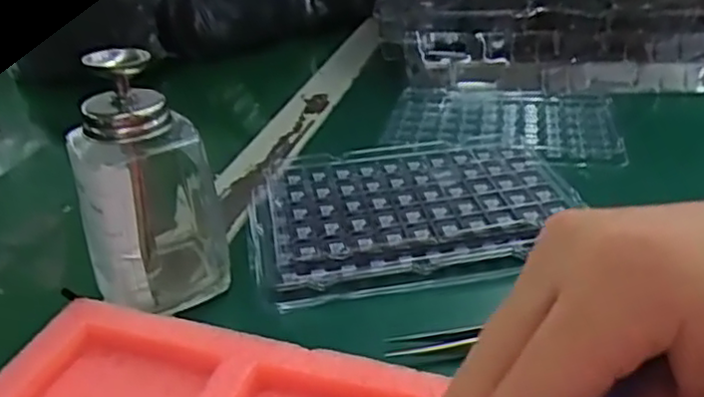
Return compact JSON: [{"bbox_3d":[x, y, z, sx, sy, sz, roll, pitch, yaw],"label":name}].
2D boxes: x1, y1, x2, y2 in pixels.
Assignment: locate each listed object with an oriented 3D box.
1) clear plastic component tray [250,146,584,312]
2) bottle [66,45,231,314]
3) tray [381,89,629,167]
[{"bbox_3d":[0.033,0.005,0.394,0.176,0.017,0.123,-8,29,-8],"label":"clear plastic component tray"},{"bbox_3d":[-0.098,-0.014,0.326,0.067,0.103,0.068,-12,30,-13],"label":"bottle"},{"bbox_3d":[0.109,-0.056,0.502,0.162,0.015,0.126,2,30,11],"label":"tray"}]

